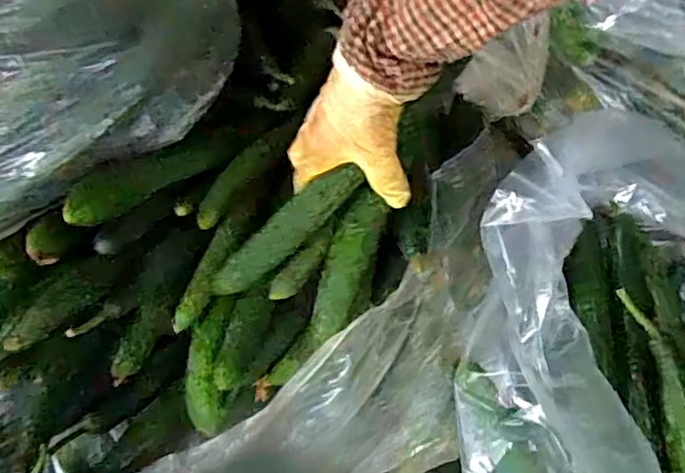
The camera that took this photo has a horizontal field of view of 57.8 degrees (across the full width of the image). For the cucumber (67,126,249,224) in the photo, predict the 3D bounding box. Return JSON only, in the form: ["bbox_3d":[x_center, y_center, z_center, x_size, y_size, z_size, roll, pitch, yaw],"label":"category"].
[{"bbox_3d":[-0.141,-0.052,0.486,0.029,0.027,0.166,41,49,18],"label":"cucumber"}]

